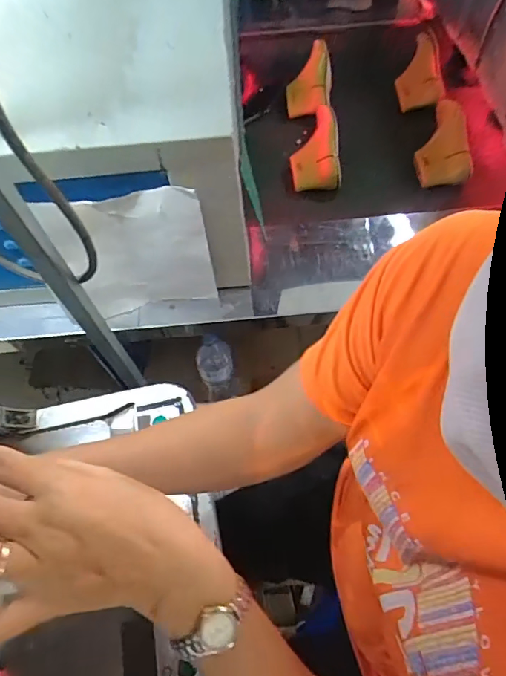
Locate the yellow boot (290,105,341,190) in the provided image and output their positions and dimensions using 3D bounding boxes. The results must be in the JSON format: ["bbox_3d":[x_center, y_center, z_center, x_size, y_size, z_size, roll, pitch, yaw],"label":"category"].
[{"bbox_3d":[0.152,-0.447,1.063,0.117,0.095,0.207,3,62,5],"label":"yellow boot"}]

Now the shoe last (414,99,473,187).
[{"bbox_3d":[0.435,-0.455,1.048,0.109,0.066,0.227,-1,62,3],"label":"shoe last"}]

